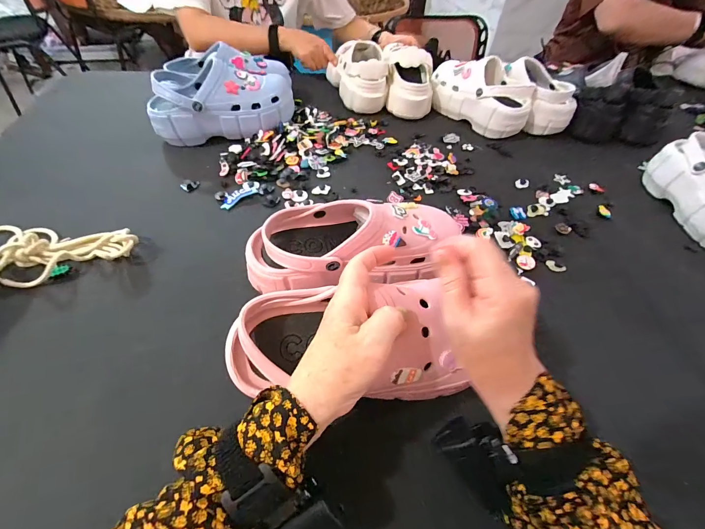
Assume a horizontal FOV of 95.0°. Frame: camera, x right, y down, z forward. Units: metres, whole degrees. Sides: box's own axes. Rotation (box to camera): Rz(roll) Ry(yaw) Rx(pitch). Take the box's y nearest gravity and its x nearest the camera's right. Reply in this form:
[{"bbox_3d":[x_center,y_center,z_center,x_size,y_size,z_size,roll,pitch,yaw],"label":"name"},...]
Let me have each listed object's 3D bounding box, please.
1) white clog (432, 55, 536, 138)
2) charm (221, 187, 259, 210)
[{"bbox_3d":[0.280,-0.380,0.706,0.103,0.092,0.228,-29,58,-24],"label":"white clog"},{"bbox_3d":[-0.186,-0.110,0.522,0.025,0.004,0.063,37,58,24],"label":"charm"}]

